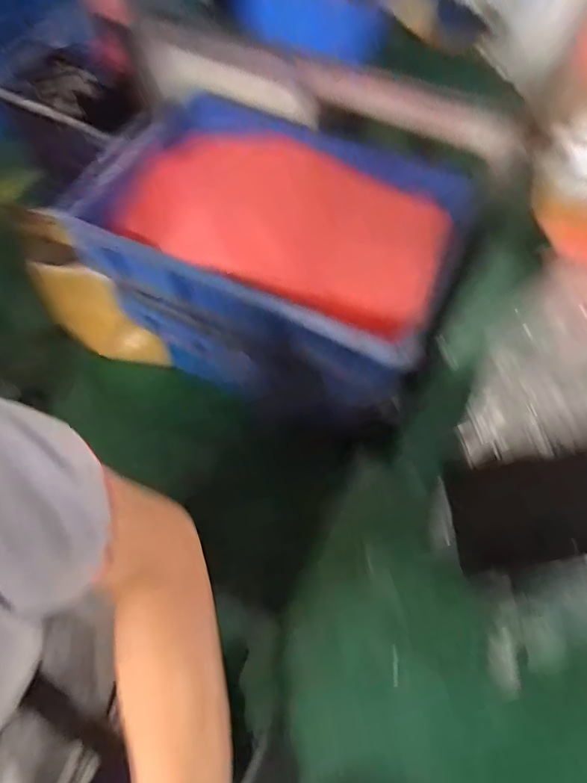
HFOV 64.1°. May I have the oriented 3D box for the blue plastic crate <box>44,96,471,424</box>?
[{"bbox_3d":[-0.051,-0.263,0.942,0.645,0.341,0.439,25,65,10],"label":"blue plastic crate"}]

